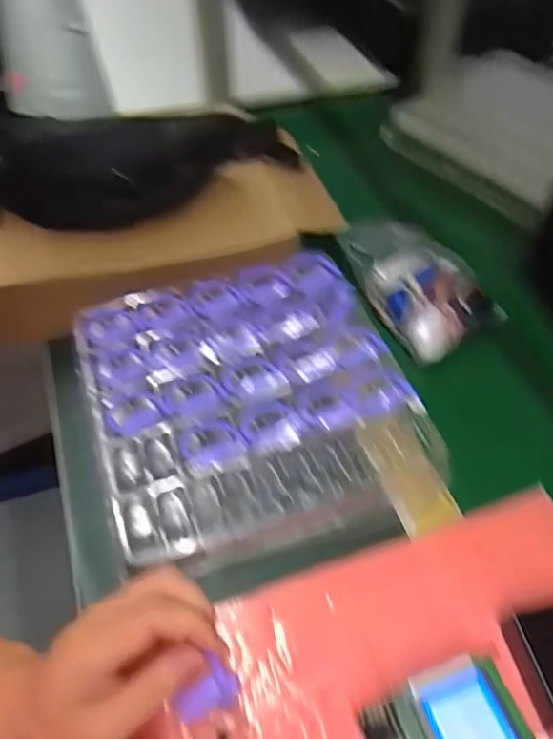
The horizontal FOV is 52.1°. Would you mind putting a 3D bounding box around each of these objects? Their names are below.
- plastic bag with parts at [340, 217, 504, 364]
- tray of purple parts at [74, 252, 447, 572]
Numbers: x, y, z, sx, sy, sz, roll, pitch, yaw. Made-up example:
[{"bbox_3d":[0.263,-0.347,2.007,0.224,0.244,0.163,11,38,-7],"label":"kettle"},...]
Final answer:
[{"bbox_3d":[0.148,-0.092,0.599,0.131,0.055,0.183,-14,51,-11],"label":"plastic bag with parts"},{"bbox_3d":[-0.026,0.014,0.478,0.254,0.042,0.253,-15,60,-10],"label":"tray of purple parts"}]

